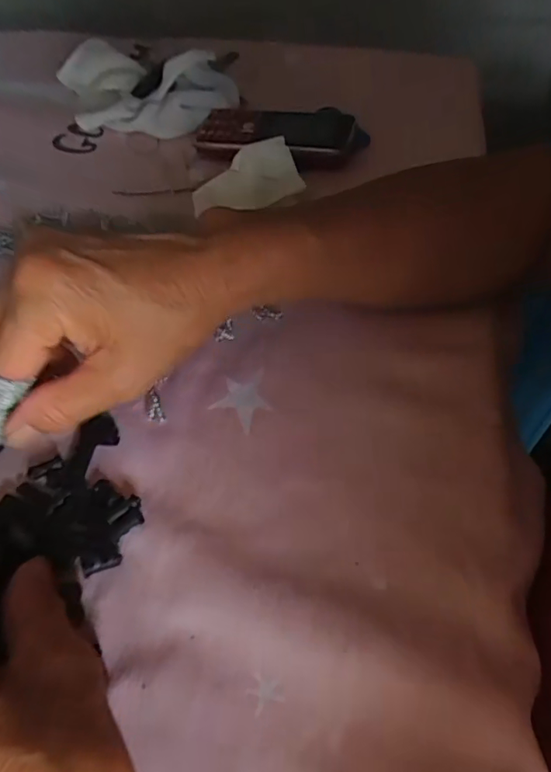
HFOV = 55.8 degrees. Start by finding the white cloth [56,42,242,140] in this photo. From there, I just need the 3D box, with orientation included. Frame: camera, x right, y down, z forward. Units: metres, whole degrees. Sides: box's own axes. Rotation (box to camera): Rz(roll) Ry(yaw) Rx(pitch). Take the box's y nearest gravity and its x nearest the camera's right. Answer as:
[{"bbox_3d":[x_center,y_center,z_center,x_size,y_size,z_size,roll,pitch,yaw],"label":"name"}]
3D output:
[{"bbox_3d":[-0.120,-0.249,0.434,0.162,0.049,0.077,11,56,10],"label":"white cloth"}]

